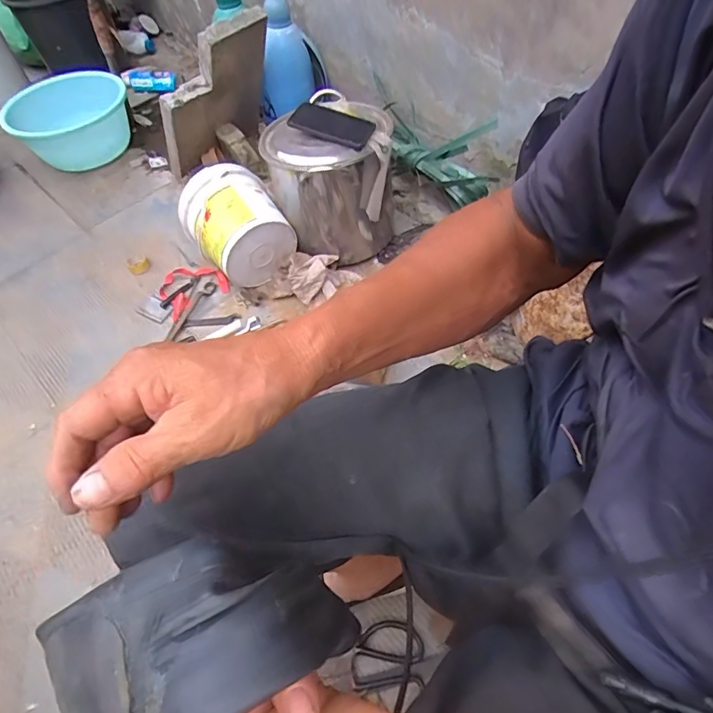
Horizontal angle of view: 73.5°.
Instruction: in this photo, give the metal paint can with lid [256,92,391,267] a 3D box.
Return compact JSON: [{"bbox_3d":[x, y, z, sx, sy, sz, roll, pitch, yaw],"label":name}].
[{"bbox_3d":[-0.055,-0.371,1.047,0.260,0.283,0.222,-3,55,4],"label":"metal paint can with lid"}]

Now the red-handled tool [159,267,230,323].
[{"bbox_3d":[-0.401,-0.168,1.138,0.153,0.033,0.140,-38,59,-19],"label":"red-handled tool"}]

